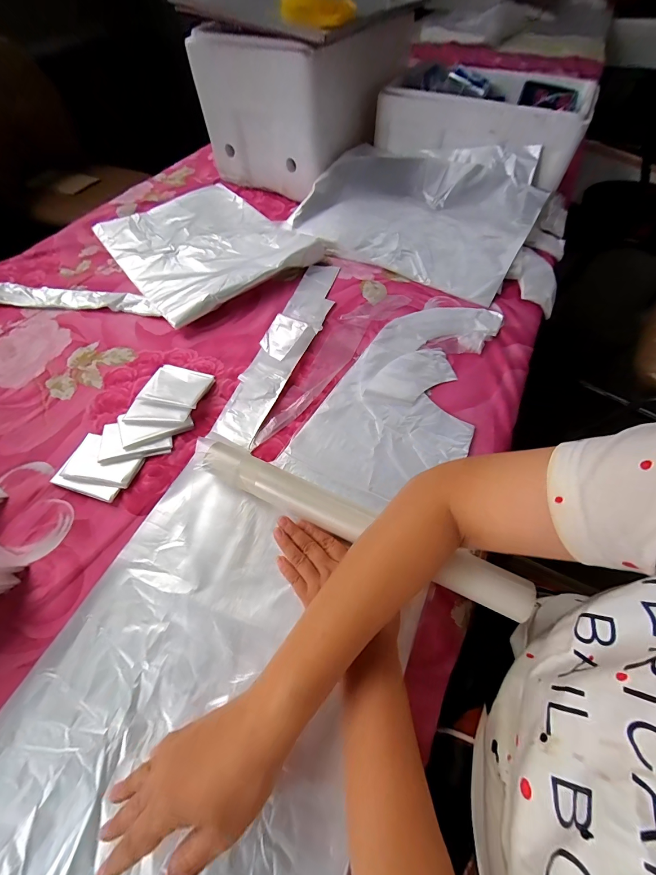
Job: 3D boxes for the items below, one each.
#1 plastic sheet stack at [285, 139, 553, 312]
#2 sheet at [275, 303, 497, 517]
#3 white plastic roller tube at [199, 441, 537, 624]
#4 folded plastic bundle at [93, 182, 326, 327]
[{"bbox_3d":[0.177,-0.447,0.635,0.409,0.053,0.334,26,76,10],"label":"plastic sheet stack"},{"bbox_3d":[0.121,-0.070,0.469,0.185,0.018,0.395,31,63,15],"label":"sheet"},{"bbox_3d":[0.023,0.090,0.355,0.359,0.039,0.039,22,61,15],"label":"white plastic roller tube"},{"bbox_3d":[-0.246,-0.385,0.645,0.306,0.045,0.396,-35,67,-20],"label":"folded plastic bundle"}]

